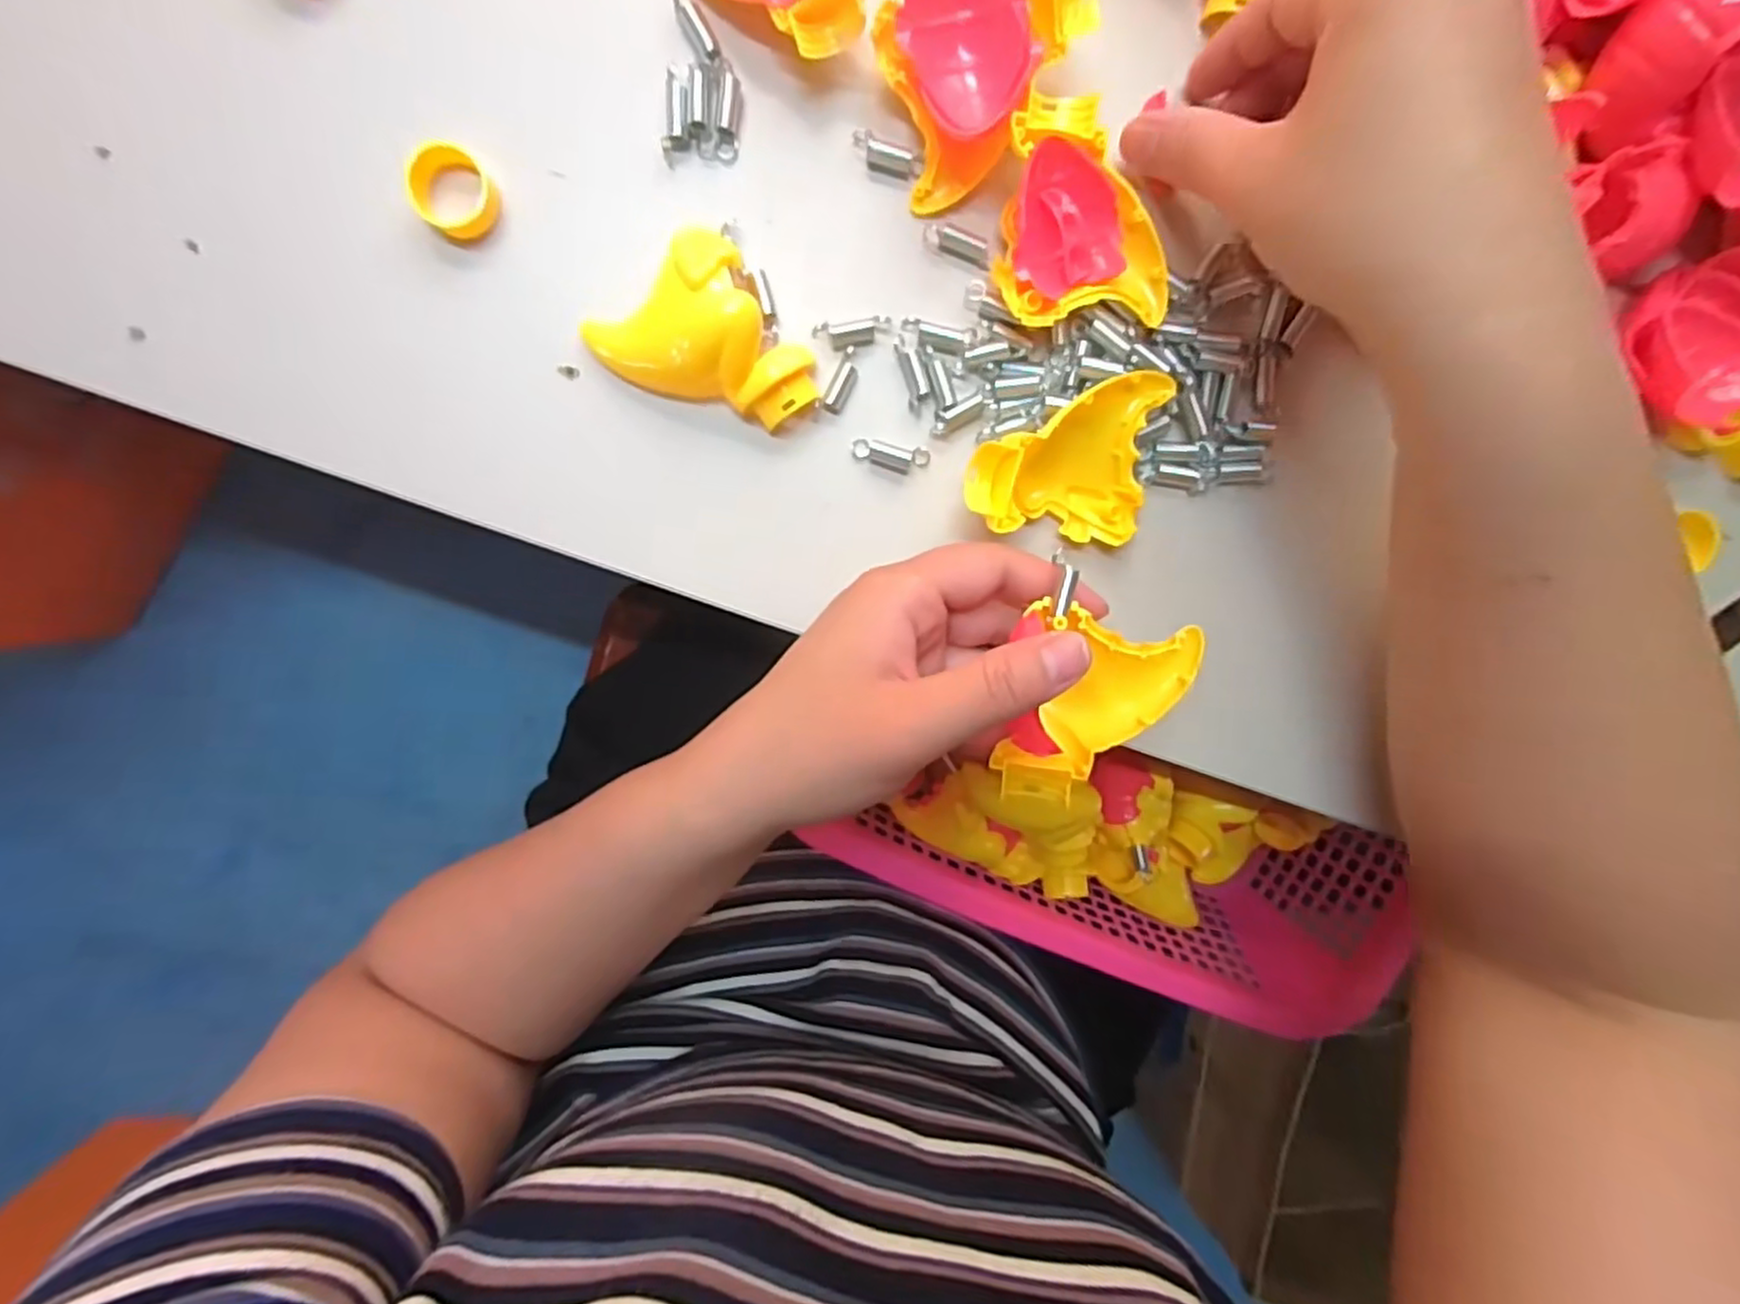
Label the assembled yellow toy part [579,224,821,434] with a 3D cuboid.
[{"bbox_3d":[-0.054,-0.101,0.249,0.054,0.023,0.065,-42,99,4],"label":"assembled yellow toy part"}]

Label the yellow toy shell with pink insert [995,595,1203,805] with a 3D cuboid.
[{"bbox_3d":[0.074,0.020,0.252,0.056,0.016,0.066,12,98,-5],"label":"yellow toy shell with pink insert"}]

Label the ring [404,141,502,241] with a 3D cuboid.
[{"bbox_3d":[-0.137,-0.151,0.243,0.025,0.012,0.025,-1,99,-3],"label":"ring"}]

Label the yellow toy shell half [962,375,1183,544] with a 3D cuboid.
[{"bbox_3d":[0.067,-0.069,0.258,0.066,0.031,0.056,6,99,-4],"label":"yellow toy shell half"}]

